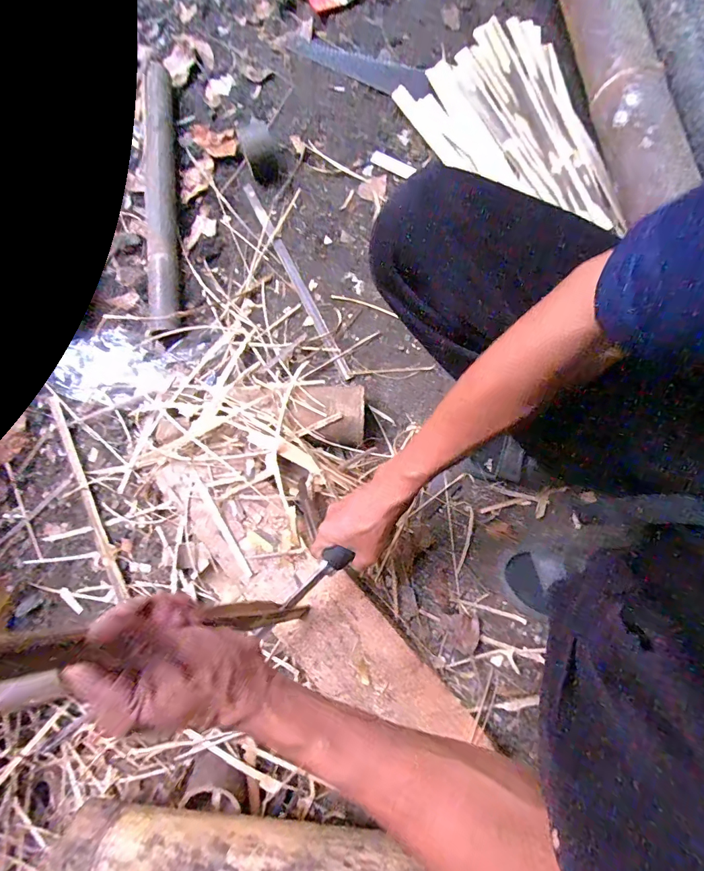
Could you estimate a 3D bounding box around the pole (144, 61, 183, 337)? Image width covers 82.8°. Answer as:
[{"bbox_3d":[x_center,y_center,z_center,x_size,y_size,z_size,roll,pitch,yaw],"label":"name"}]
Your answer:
[{"bbox_3d":[-0.316,-0.399,0.657,0.047,0.037,0.502,-8,79,0],"label":"pole"}]

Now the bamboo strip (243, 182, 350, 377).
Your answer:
[{"bbox_3d":[-0.091,-0.256,0.642,0.015,0.004,0.375,-26,80,-3],"label":"bamboo strip"}]

